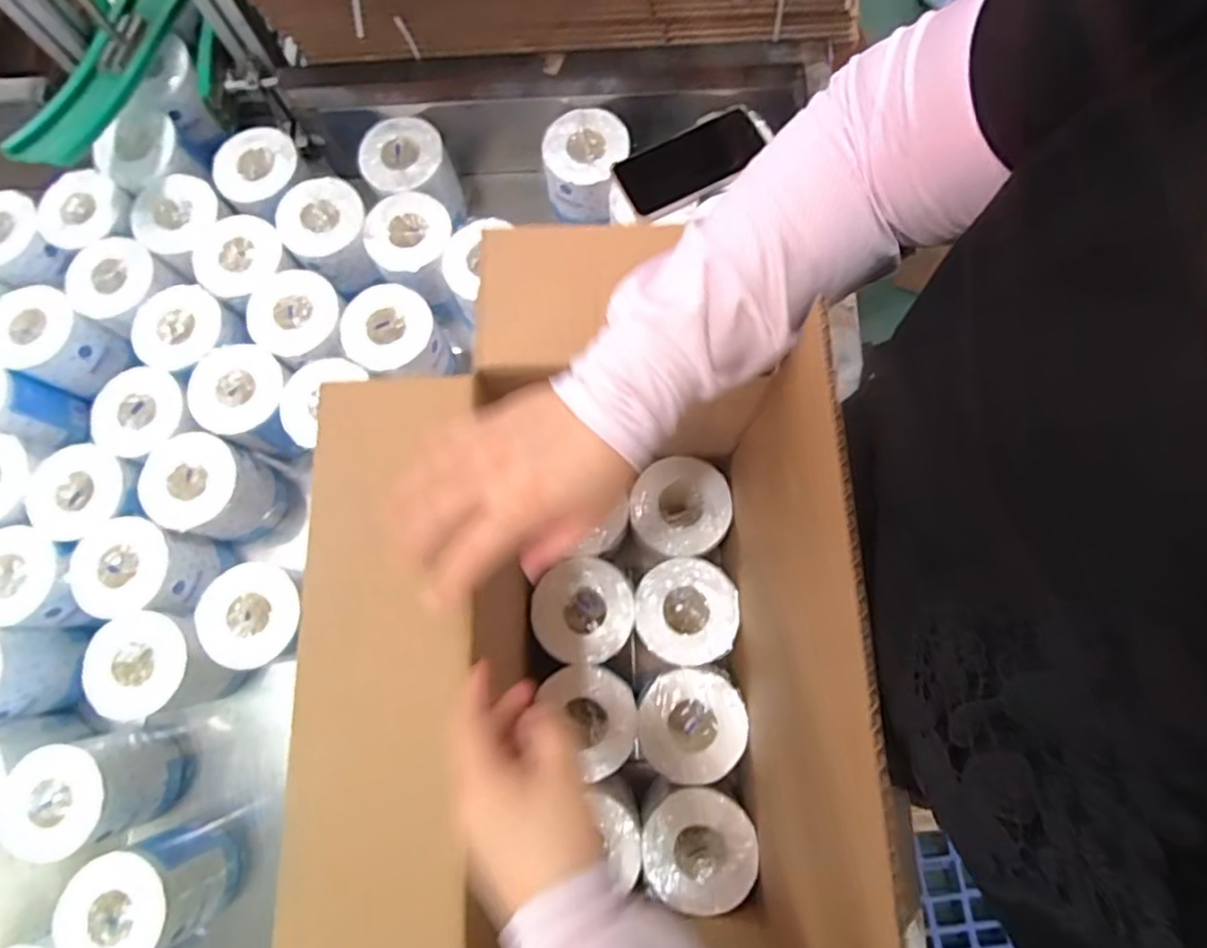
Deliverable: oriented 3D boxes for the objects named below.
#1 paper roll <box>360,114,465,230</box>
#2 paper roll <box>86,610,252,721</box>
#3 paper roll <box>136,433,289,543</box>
[{"bbox_3d":[-0.221,-0.346,0.750,0.103,0.097,0.097,-3,76,1],"label":"paper roll"},{"bbox_3d":[-0.434,0.191,0.647,0.113,0.110,0.099,-31,77,-6],"label":"paper roll"},{"bbox_3d":[-0.412,0.018,0.676,0.102,0.098,0.095,0,76,2],"label":"paper roll"}]

